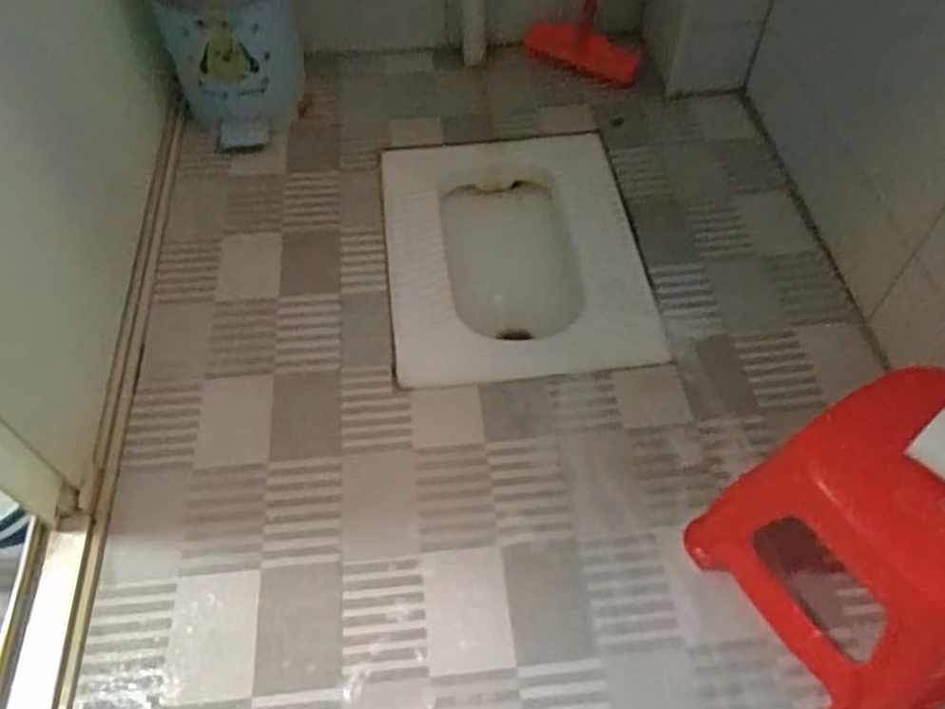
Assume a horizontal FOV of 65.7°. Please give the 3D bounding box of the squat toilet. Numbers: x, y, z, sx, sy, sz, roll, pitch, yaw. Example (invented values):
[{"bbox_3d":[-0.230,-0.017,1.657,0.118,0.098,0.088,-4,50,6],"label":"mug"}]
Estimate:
[{"bbox_3d":[0.069,-0.142,1.322,0.422,0.181,0.568,-7,54,-3],"label":"squat toilet"}]

